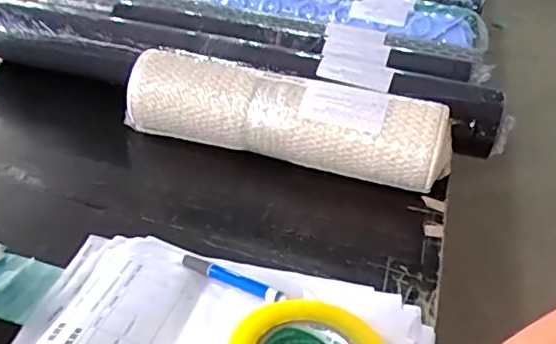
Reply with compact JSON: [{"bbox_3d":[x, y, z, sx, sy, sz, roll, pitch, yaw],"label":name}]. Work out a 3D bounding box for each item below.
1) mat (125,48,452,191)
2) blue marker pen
[{"bbox_3d":[0.008,-0.064,0.749,0.412,0.113,0.089,14,32,11],"label":"mat"},{"bbox_3d":[-0.045,0.101,0.554,0.104,0.015,0.014,17,32,19],"label":"blue marker pen"}]

